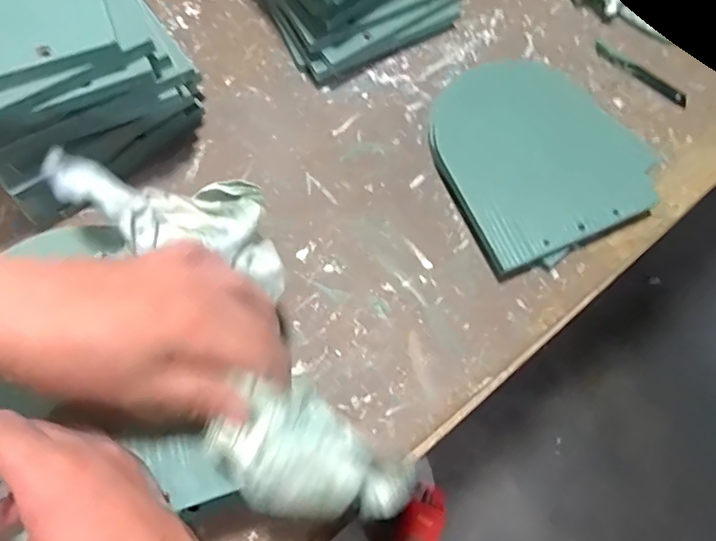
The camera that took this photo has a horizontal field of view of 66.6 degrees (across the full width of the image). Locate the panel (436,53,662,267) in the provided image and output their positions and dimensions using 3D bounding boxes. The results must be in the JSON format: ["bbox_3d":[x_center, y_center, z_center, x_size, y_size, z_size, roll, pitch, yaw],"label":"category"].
[{"bbox_3d":[0.151,-0.105,0.459,0.151,0.016,0.173,-24,73,1],"label":"panel"}]

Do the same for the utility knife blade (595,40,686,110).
[{"bbox_3d":[0.268,-0.187,0.515,0.098,0.004,0.016,39,74,11],"label":"utility knife blade"}]

